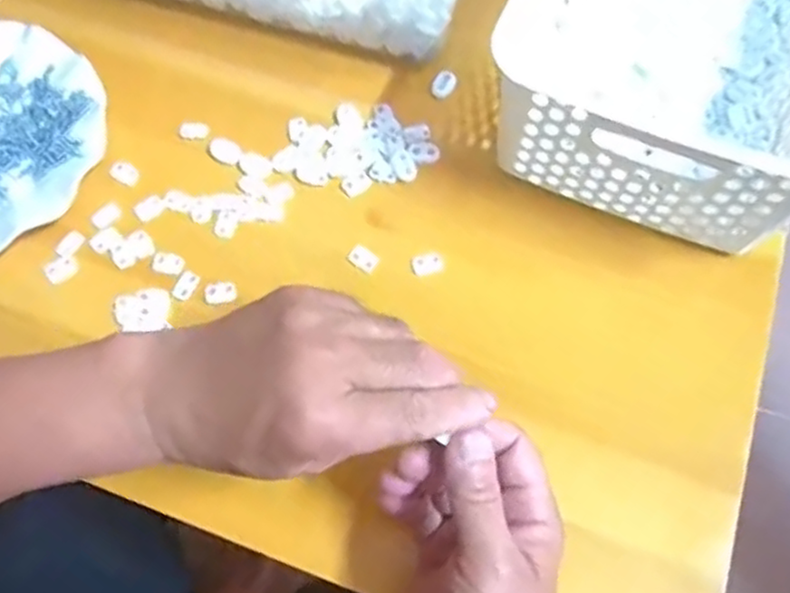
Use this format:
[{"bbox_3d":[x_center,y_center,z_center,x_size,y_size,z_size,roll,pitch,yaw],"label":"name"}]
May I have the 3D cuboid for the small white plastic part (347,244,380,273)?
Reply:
[{"bbox_3d":[-0.020,-0.025,0.441,0.018,0.004,0.014,33,70,14],"label":"small white plastic part"}]

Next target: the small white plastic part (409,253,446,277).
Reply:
[{"bbox_3d":[0.021,-0.022,0.442,0.021,0.004,0.014,-18,67,-8],"label":"small white plastic part"}]

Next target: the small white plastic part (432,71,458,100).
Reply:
[{"bbox_3d":[0.035,-0.152,0.494,0.016,0.006,0.021,36,71,15],"label":"small white plastic part"}]

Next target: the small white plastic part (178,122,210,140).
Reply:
[{"bbox_3d":[-0.140,-0.116,0.479,0.021,0.004,0.013,1,66,1],"label":"small white plastic part"}]

